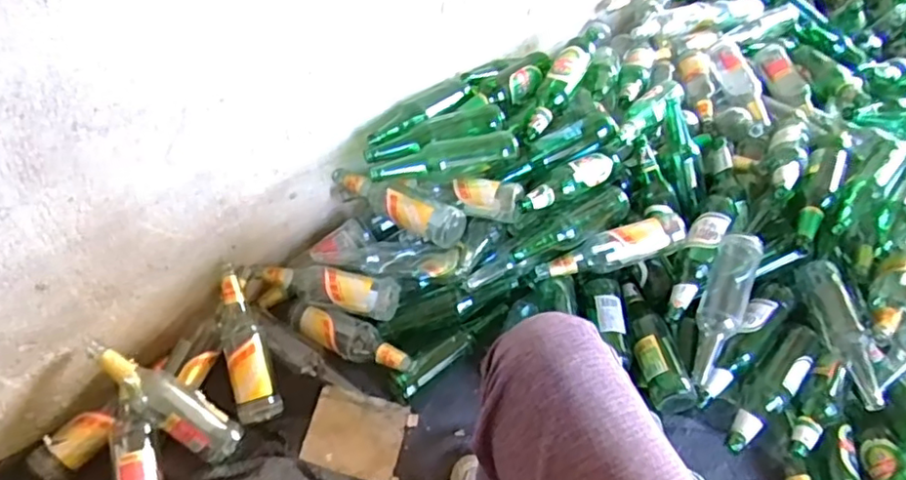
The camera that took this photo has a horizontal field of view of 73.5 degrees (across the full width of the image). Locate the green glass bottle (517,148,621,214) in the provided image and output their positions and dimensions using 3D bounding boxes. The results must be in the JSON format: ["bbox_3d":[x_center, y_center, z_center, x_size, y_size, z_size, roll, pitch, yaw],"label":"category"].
[{"bbox_3d":[0.211,-0.104,1.072,0.251,0.057,0.062,-34,59,-29],"label":"green glass bottle"}]

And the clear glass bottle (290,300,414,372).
[{"bbox_3d":[-0.177,0.171,1.052,0.250,0.055,0.068,24,52,16],"label":"clear glass bottle"}]

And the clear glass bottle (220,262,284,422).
[{"bbox_3d":[-0.345,0.166,0.995,0.068,0.065,0.264,-15,76,-17],"label":"clear glass bottle"}]

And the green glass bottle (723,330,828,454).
[{"bbox_3d":[0.504,0.236,0.957,0.064,0.067,0.250,38,56,25],"label":"green glass bottle"}]

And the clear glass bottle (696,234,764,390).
[{"bbox_3d":[0.449,0.111,1.006,0.067,0.059,0.255,19,79,12],"label":"clear glass bottle"}]

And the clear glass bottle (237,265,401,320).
[{"bbox_3d":[-0.230,0.078,1.071,0.279,0.067,0.069,17,50,10],"label":"clear glass bottle"}]

